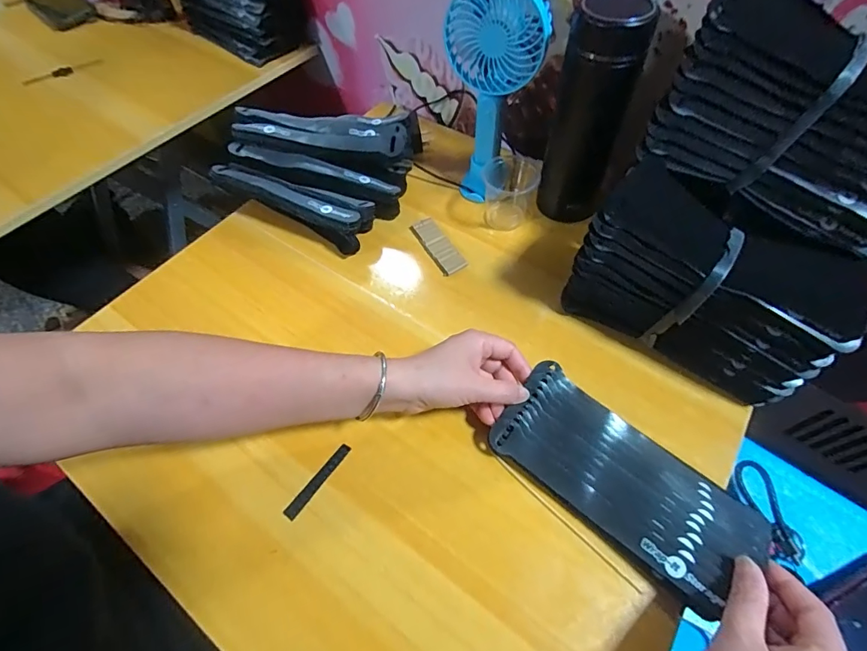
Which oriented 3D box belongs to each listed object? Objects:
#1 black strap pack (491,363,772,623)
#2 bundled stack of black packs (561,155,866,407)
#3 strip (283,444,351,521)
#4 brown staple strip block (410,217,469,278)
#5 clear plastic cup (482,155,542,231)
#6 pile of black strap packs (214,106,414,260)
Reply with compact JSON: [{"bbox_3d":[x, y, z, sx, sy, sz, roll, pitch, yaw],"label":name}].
[{"bbox_3d":[0.148,0.119,0.337,0.196,0.022,0.086,36,65,22],"label":"black strap pack"},{"bbox_3d":[0.249,-0.048,0.389,0.217,0.114,0.133,28,62,20],"label":"bundled stack of black packs"},{"bbox_3d":[-0.098,0.132,0.361,0.010,0.004,0.071,32,64,22],"label":"strip"},{"bbox_3d":[0.005,-0.091,0.488,0.030,0.007,0.083,-26,59,-14],"label":"brown staple strip block"},{"bbox_3d":[0.090,-0.162,0.501,0.060,0.060,0.076,13,58,11],"label":"clear plastic cup"},{"bbox_3d":[-0.130,-0.195,0.511,0.201,0.091,0.174,24,62,16],"label":"pile of black strap packs"}]

